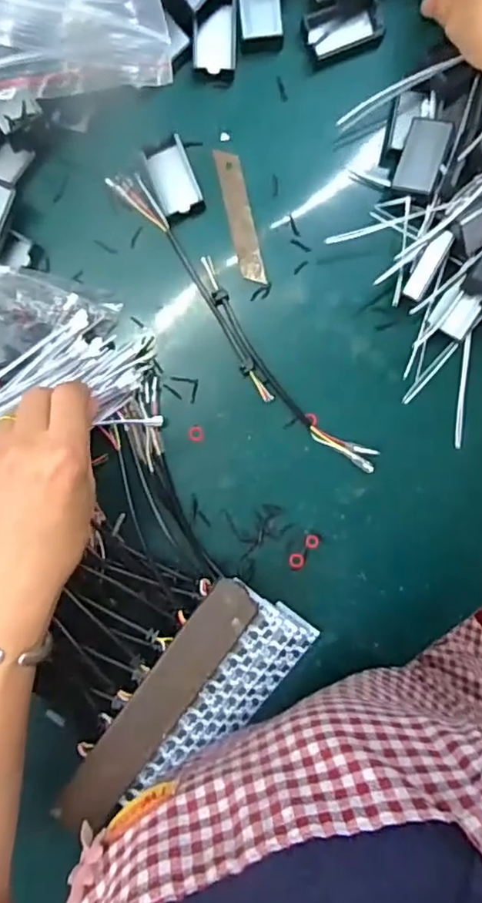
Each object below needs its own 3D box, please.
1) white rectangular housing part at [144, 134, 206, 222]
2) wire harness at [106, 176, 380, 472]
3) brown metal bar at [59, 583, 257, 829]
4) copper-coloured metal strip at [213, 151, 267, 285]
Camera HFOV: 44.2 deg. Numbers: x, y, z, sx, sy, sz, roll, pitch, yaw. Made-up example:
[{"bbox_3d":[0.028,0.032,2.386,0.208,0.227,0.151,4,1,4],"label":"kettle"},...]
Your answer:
[{"bbox_3d":[-0.047,-0.194,0.424,0.030,0.009,0.052,-22,95,-1],"label":"white rectangular housing part"},{"bbox_3d":[-0.001,-0.087,0.434,0.035,0.015,0.275,-42,95,1],"label":"wire harness"},{"bbox_3d":[-0.057,0.173,0.403,0.035,0.007,0.194,36,92,-5],"label":"brown metal bar"},{"bbox_3d":[0.000,-0.169,0.430,0.018,0.004,0.095,-13,93,-5],"label":"copper-coloured metal strip"}]

